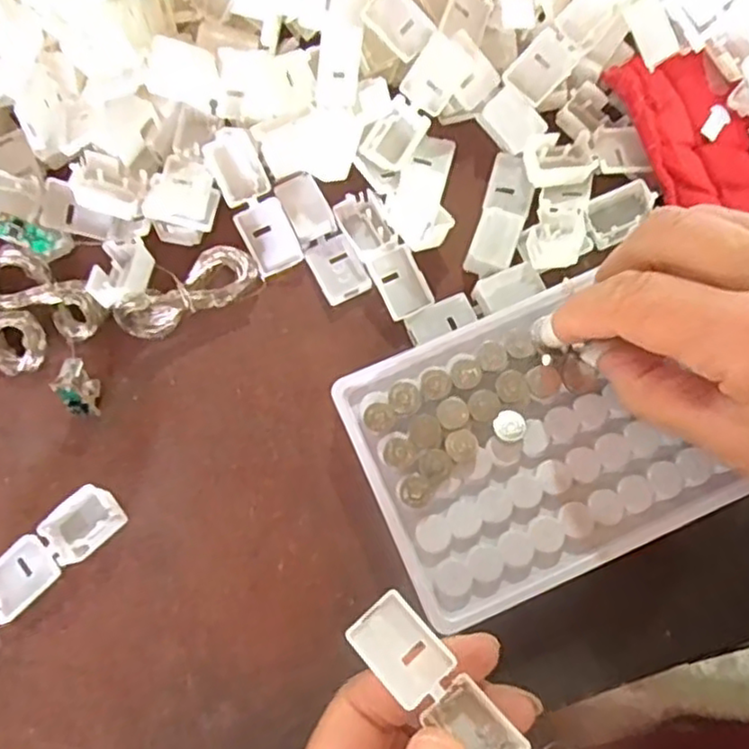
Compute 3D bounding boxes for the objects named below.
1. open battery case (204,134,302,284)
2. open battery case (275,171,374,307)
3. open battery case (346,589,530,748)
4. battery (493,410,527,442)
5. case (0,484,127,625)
[{"bbox_3d":[-0.049,-0.069,0.278,0.020,0.013,0.057,-25,95,-3],"label":"open battery case"},{"bbox_3d":[-0.021,-0.056,0.281,0.019,0.009,0.054,-27,77,-5],"label":"open battery case"},{"bbox_3d":[0.018,0.088,0.194,0.056,0.011,0.019,44,83,12],"label":"open battery case"},{"bbox_3d":[0.048,0.018,0.242,0.011,0.004,0.011,20,78,7],"label":"battery"},{"bbox_3d":[-0.120,0.065,0.254,0.057,0.011,0.021,-40,78,-7],"label":"case"}]

